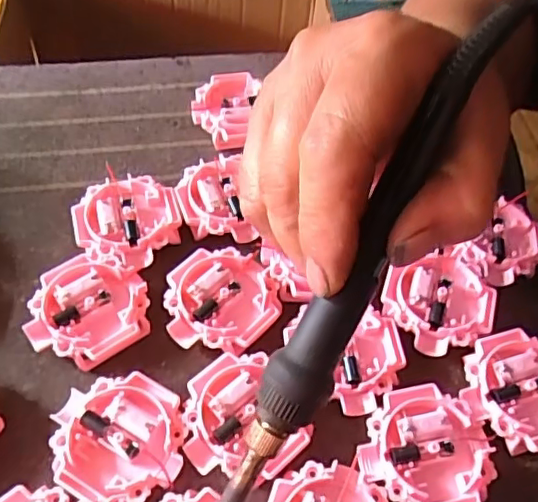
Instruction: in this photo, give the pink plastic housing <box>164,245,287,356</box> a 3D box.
[{"bbox_3d":[-0.022,0.022,0.283,0.052,0.010,0.050,2,57,-3],"label":"pink plastic housing"}]

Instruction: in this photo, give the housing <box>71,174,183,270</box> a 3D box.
[{"bbox_3d":[-0.072,-0.016,0.307,0.052,0.013,0.053,2,57,-3],"label":"housing"}]

